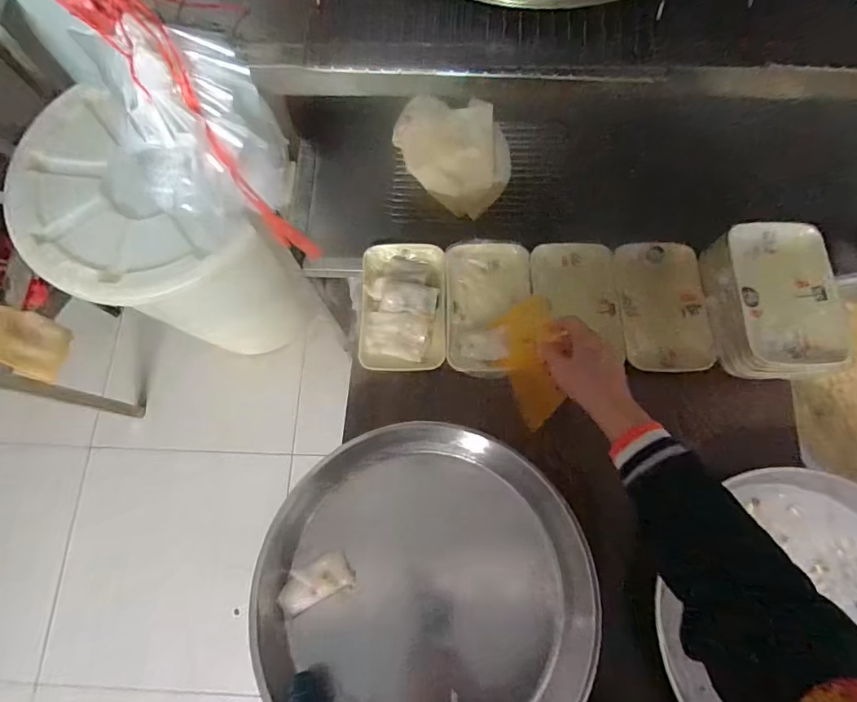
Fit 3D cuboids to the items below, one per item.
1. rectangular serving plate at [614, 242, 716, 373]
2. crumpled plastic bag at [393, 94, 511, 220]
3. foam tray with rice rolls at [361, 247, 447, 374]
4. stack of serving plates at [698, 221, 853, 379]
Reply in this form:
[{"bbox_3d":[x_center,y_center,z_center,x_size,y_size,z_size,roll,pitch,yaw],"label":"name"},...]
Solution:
[{"bbox_3d":[0.324,-0.063,0.635,0.112,0.024,0.181,-1,74,2],"label":"rectangular serving plate"},{"bbox_3d":[0.052,-0.386,0.858,0.185,0.041,0.255,-40,77,-9],"label":"crumpled plastic bag"},{"bbox_3d":[-0.036,-0.071,0.633,0.117,0.047,0.185,0,74,2],"label":"foam tray with rice rolls"},{"bbox_3d":[0.441,-0.058,0.595,0.129,0.086,0.194,-7,74,0],"label":"stack of serving plates"}]

